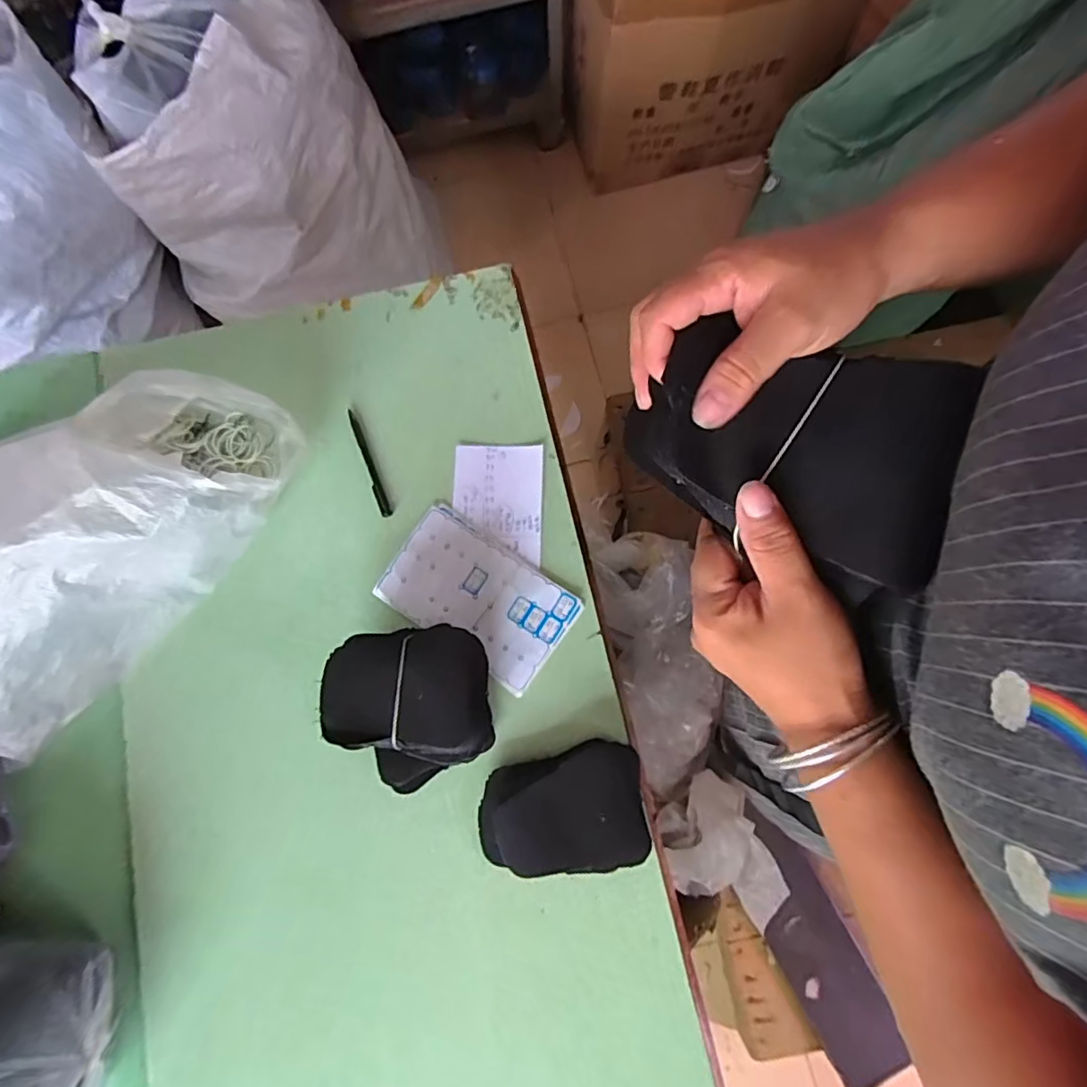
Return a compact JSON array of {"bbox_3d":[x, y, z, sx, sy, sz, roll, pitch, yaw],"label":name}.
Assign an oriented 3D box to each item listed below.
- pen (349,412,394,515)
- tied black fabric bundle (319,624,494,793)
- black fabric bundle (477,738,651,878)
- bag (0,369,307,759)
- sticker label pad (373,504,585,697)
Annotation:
[{"bbox_3d":[-0.208,-0.095,0.677,0.012,0.013,0.138,-22,79,-5],"label":"pen"},{"bbox_3d":[-0.126,0.158,0.561,0.147,0.095,0.153,-13,78,-2],"label":"tied black fabric bundle"},{"bbox_3d":[0.018,0.269,0.570,0.169,0.049,0.115,-12,78,-2],"label":"black fabric bundle"},{"bbox_3d":[-0.465,-0.015,0.565,0.440,0.166,0.222,-43,81,-8],"label":"bag"},{"bbox_3d":[-0.073,0.058,0.633,0.202,0.005,0.123,34,79,7],"label":"sticker label pad"}]

